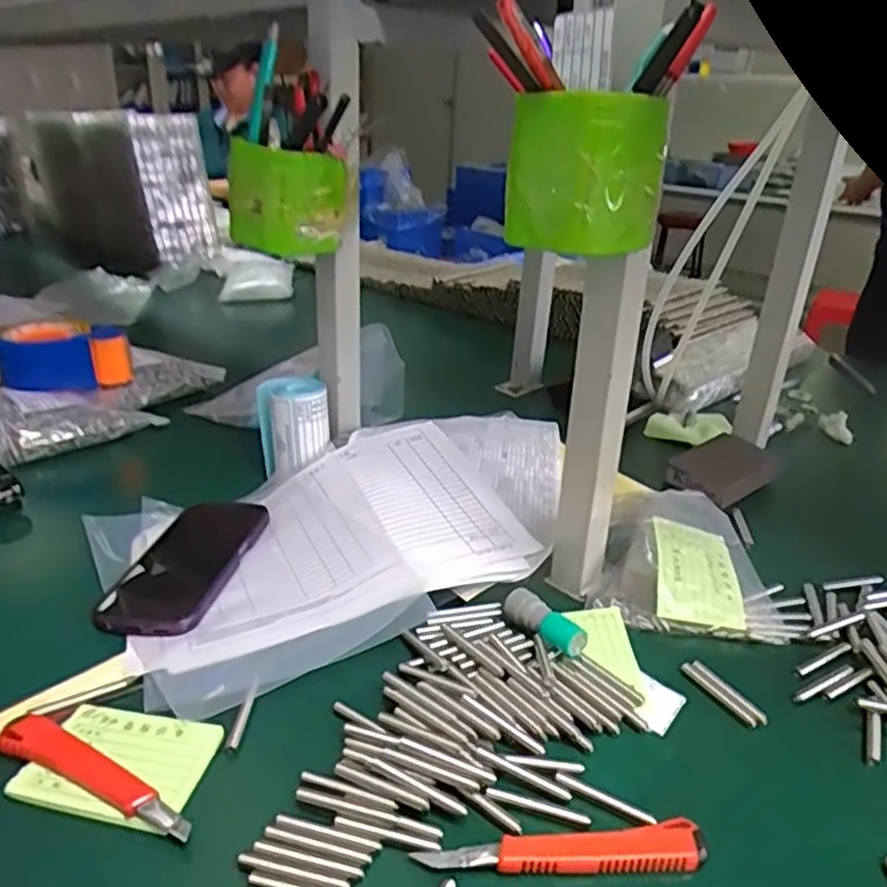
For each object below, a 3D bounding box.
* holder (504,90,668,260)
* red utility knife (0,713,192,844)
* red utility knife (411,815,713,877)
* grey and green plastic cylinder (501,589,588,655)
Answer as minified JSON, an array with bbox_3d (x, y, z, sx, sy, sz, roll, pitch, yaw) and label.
[{"bbox_3d":[0.079,-0.152,0.412,0.073,0.079,0.068,22,32,35],"label":"holder"},{"bbox_3d":[-0.191,0.184,0.407,0.133,0.010,0.025,15,29,20],"label":"red utility knife"},{"bbox_3d":[0.063,0.210,0.378,0.147,0.009,0.024,1,27,-7],"label":"red utility knife"},{"bbox_3d":[0.071,0.127,0.524,0.018,0.017,0.069,-17,34,-37],"label":"grey and green plastic cylinder"}]

